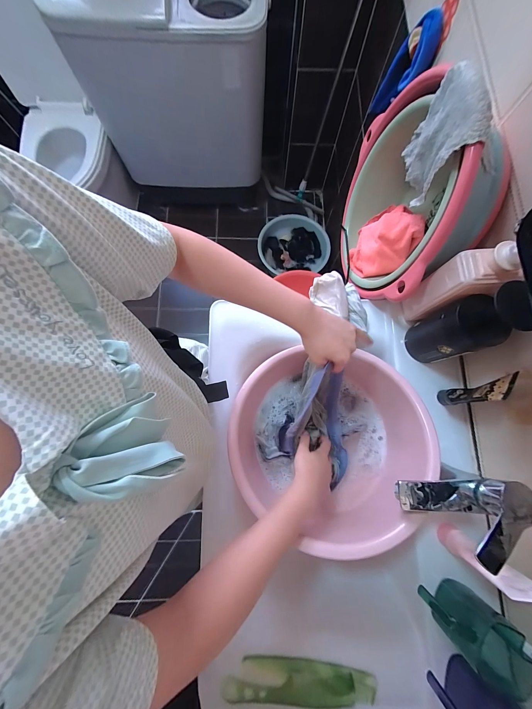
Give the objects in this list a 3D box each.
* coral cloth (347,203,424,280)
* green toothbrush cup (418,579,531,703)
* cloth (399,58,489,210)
[{"bbox_3d":[0.261,-0.253,0.575,0.112,0.092,0.160,35,80,6],"label":"coral cloth"},{"bbox_3d":[0.307,0.402,0.379,0.078,0.090,0.117,-44,83,-9],"label":"green toothbrush cup"},{"bbox_3d":[0.260,-0.317,0.385,0.033,0.134,0.121,1,78,-1],"label":"cloth"}]

